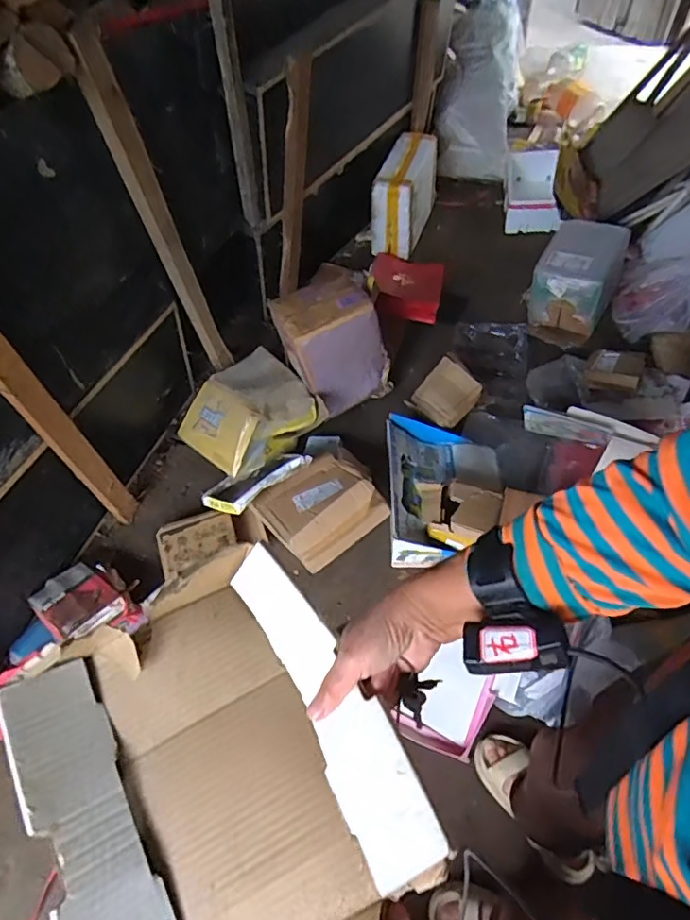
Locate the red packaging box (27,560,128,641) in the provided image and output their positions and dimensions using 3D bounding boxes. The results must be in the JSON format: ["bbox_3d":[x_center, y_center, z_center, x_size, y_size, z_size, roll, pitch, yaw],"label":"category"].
[{"bbox_3d":[-0.650,0.338,1.296,0.210,0.054,0.169,33,63,25],"label":"red packaging box"}]

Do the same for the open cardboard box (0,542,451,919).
[{"bbox_3d":[-0.103,0.251,0.420,0.263,0.098,0.290,-29,58,-16],"label":"open cardboard box"}]

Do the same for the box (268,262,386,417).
[{"bbox_3d":[-0.043,-0.327,1.602,0.286,0.360,0.183,-23,56,-12],"label":"box"}]

